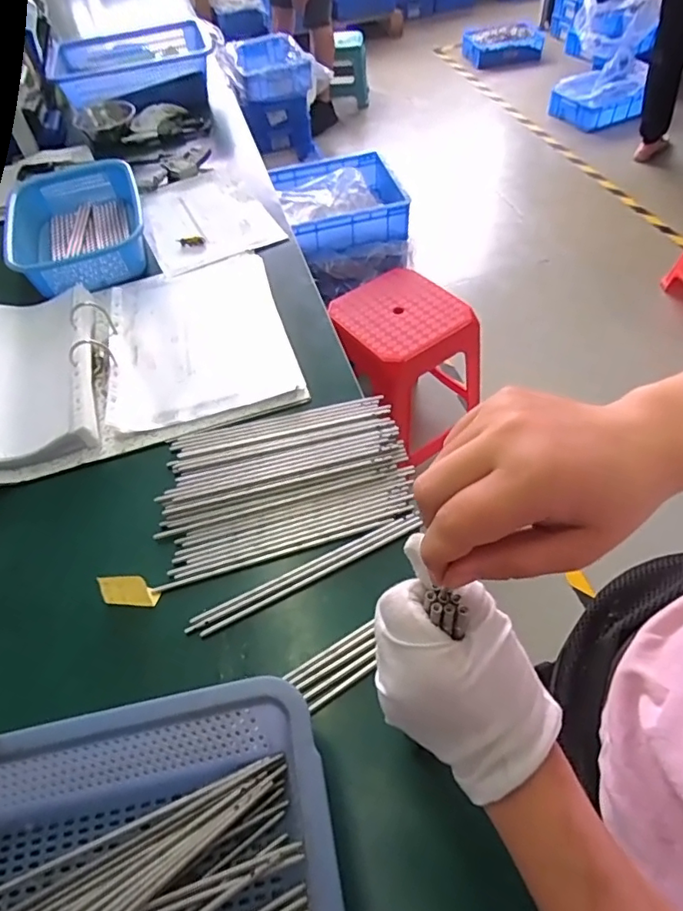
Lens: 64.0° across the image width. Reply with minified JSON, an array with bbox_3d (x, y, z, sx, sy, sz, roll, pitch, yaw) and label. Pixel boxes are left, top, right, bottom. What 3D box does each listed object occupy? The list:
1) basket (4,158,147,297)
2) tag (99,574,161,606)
[{"bbox_3d":[-0.413,-0.374,0.861,0.182,0.064,0.285,-18,54,-9],"label":"basket"},{"bbox_3d":[-0.210,0.133,0.540,0.053,0.022,0.023,-1,53,4],"label":"tag"}]

